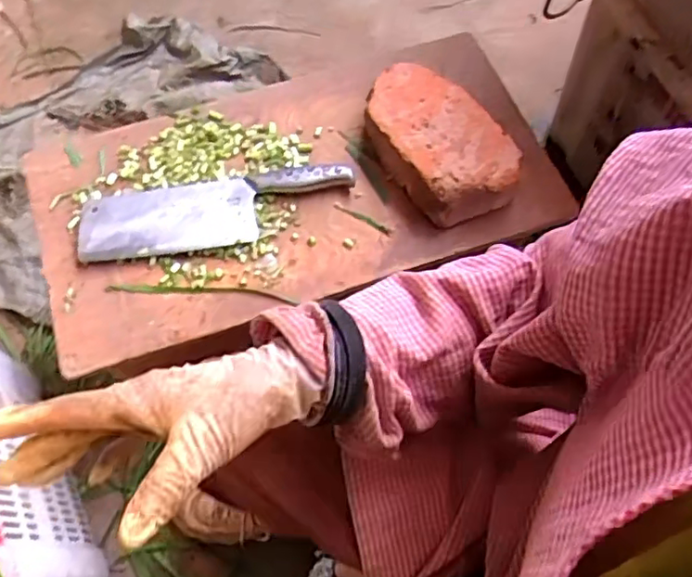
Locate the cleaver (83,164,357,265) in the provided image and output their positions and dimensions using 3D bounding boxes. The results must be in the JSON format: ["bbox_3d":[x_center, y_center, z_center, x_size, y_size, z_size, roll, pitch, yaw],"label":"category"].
[{"bbox_3d":[-0.143,-0.087,0.673,0.299,0.022,0.088,-7,68,-3],"label":"cleaver"}]

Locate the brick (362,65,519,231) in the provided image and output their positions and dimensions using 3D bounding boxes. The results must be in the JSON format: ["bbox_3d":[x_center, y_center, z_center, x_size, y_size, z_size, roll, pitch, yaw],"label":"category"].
[{"bbox_3d":[0.104,-0.169,0.682,0.119,0.047,0.200,-33,71,-13],"label":"brick"}]

